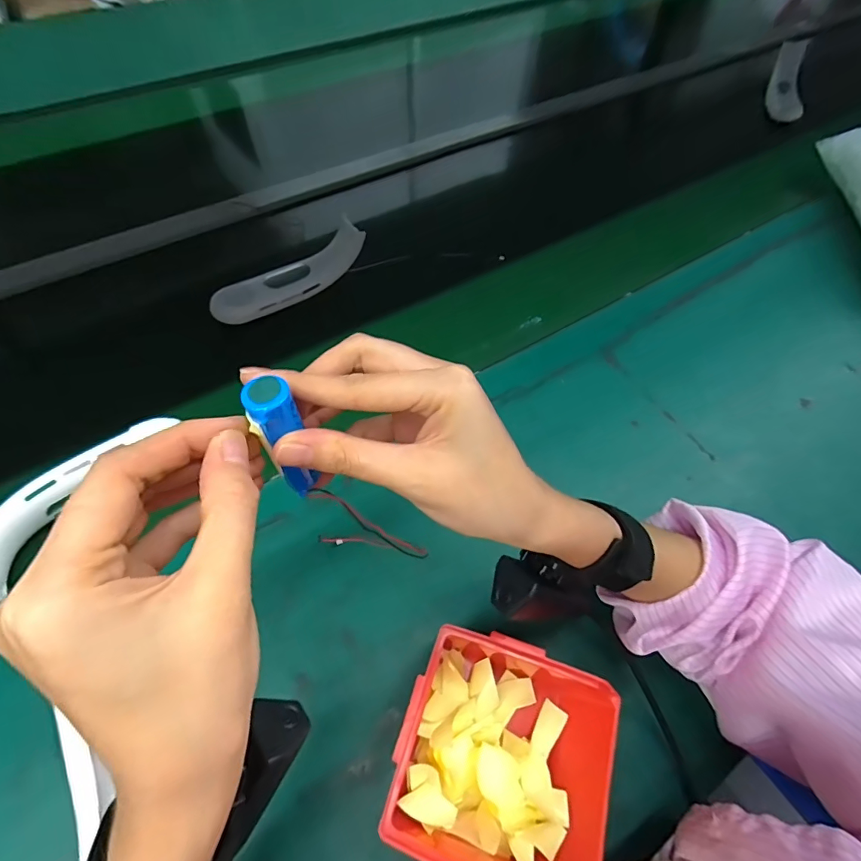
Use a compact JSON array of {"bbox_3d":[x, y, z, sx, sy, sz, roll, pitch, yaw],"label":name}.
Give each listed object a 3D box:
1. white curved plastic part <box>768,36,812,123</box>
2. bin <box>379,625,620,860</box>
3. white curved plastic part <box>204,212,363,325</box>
[{"bbox_3d":[0.630,-0.618,0.802,0.050,0.022,0.148,6,78,35],"label":"white curved plastic part"},{"bbox_3d":[0.050,0.215,0.304,0.135,0.066,0.123,18,61,7],"label":"bin"},{"bbox_3d":[-0.172,-0.190,0.550,0.191,0.050,0.048,-33,67,-19],"label":"white curved plastic part"}]

